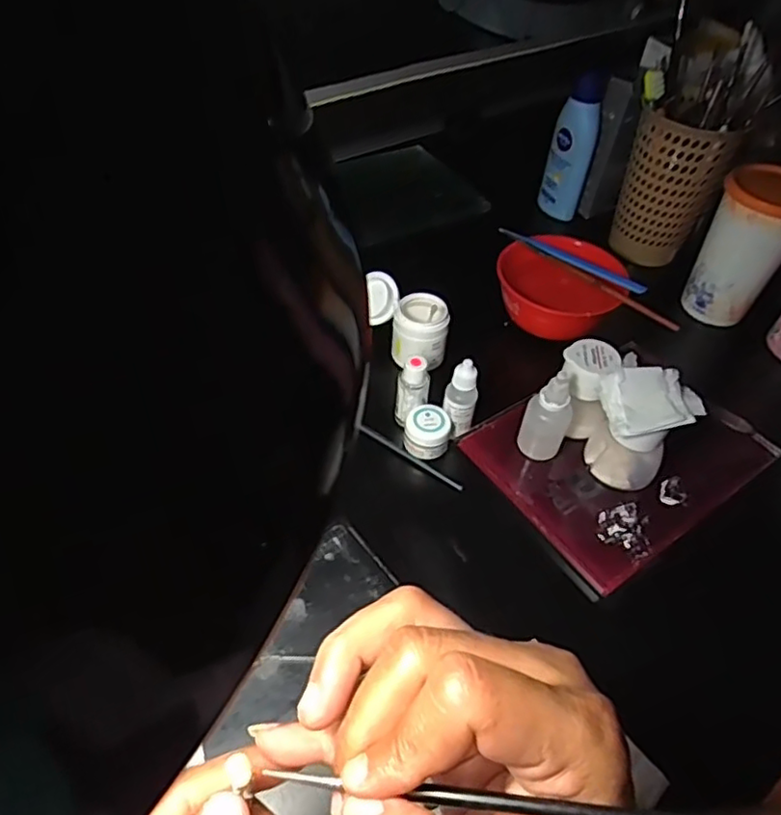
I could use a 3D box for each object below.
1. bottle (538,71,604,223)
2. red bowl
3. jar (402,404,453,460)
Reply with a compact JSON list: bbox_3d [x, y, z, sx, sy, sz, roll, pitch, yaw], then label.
[{"bbox_3d":[0.187,-0.266,0.649,0.044,0.143,0.030,15,49,7],"label":"bottle"},{"bbox_3d":[0.145,-0.103,0.551,0.108,0.052,0.091,31,53,20],"label":"red bowl"},{"bbox_3d":[0.027,0.018,0.461,0.033,0.027,0.033,3,49,-3],"label":"jar"}]

